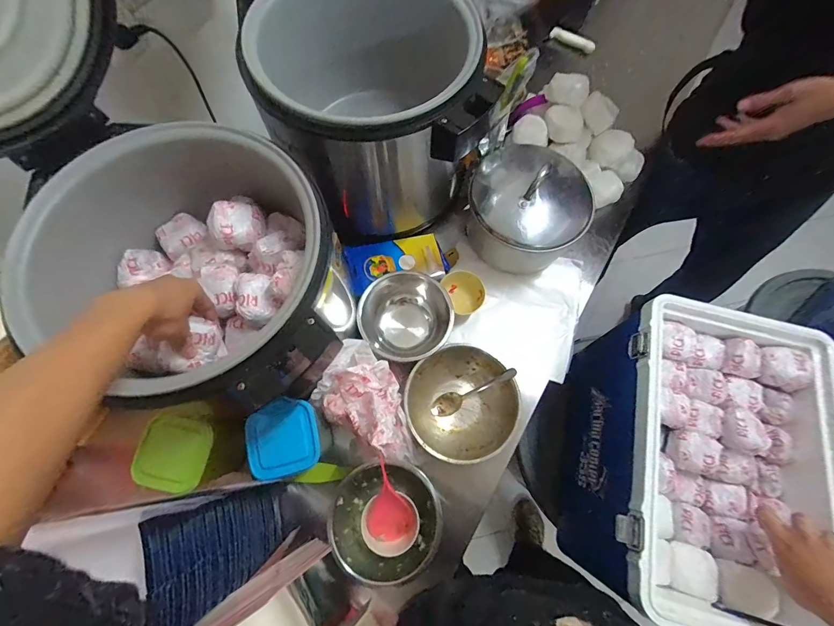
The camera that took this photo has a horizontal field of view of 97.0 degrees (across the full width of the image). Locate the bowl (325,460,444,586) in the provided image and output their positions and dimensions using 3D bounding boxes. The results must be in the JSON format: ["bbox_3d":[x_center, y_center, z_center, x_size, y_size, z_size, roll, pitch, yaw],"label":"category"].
[{"bbox_3d":[-0.052,0.326,0.596,0.164,0.079,0.165,0,71,-1],"label":"bowl"}]

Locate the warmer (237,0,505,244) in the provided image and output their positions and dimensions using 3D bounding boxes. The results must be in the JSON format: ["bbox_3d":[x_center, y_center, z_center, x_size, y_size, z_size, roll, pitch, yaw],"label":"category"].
[{"bbox_3d":[-0.084,-0.364,0.677,0.355,0.307,0.341,-8,71,-4],"label":"warmer"}]

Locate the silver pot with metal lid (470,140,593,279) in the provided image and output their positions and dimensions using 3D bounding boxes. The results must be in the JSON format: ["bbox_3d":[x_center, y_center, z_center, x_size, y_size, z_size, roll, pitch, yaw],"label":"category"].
[{"bbox_3d":[0.219,-0.215,0.733,0.224,0.187,0.218,0,71,-1],"label":"silver pot with metal lid"}]

